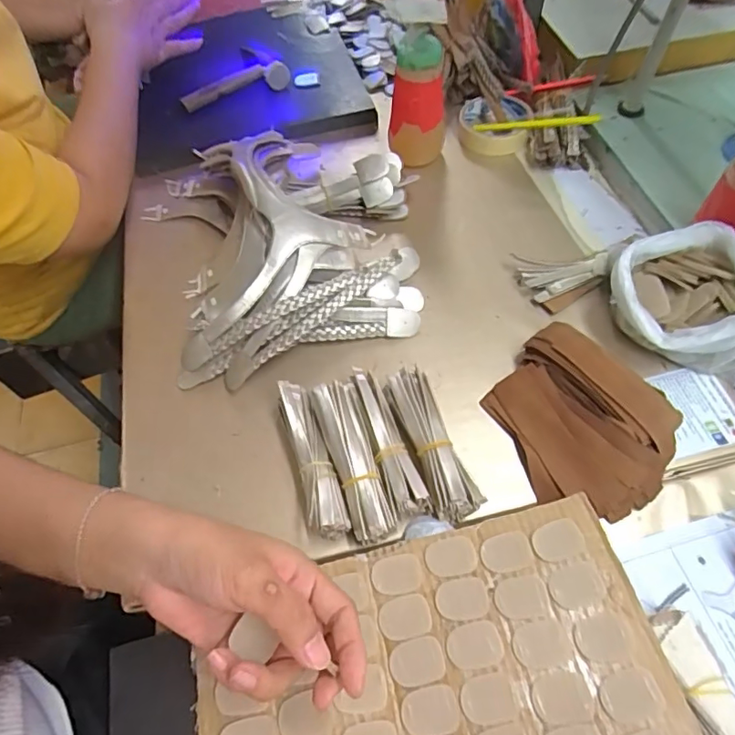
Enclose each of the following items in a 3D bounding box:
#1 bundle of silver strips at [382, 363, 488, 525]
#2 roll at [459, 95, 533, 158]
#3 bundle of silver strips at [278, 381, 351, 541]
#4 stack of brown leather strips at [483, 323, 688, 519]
[{"bbox_3d":[0.051,0.060,0.424,0.036,0.027,0.124,-19,60,-9],"label":"bundle of silver strips"},{"bbox_3d":[0.151,-0.290,0.630,0.081,0.023,0.076,-1,59,2],"label":"roll"},{"bbox_3d":[-0.045,0.071,0.419,0.029,0.028,0.125,-17,59,-7],"label":"bundle of silver strips"},{"bbox_3d":[0.171,0.044,0.426,0.124,0.037,0.148,-39,65,-19],"label":"stack of brown leather strips"}]

